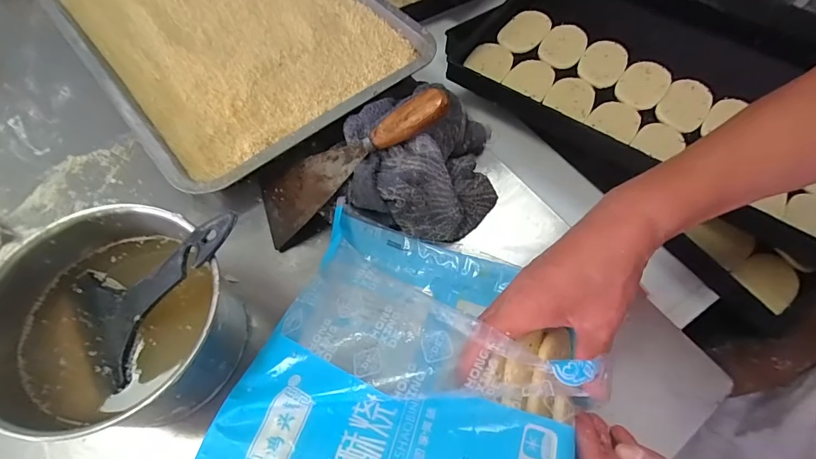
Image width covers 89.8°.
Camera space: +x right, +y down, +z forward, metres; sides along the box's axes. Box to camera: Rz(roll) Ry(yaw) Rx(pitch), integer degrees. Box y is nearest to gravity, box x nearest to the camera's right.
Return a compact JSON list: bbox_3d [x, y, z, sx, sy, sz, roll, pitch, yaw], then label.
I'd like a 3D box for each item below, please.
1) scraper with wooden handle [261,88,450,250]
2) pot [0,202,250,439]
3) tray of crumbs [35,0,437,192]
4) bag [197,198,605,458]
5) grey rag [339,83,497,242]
[{"bbox_3d":[-0.054,-0.067,0.405,0.218,0.019,0.083,-30,65,16],"label":"scraper with wooden handle"},{"bbox_3d":[-0.213,0.075,0.320,0.148,0.113,0.150,1,64,-2],"label":"pot"},{"bbox_3d":[-0.241,-0.278,0.528,0.337,0.043,0.488,-38,71,-18],"label":"tray of crumbs"},{"bbox_3d":[0.013,0.128,0.308,0.260,0.084,0.266,21,65,8],"label":"bag"},{"bbox_3d":[0.015,-0.084,0.422,0.157,0.054,0.183,0,64,-2],"label":"grey rag"}]

